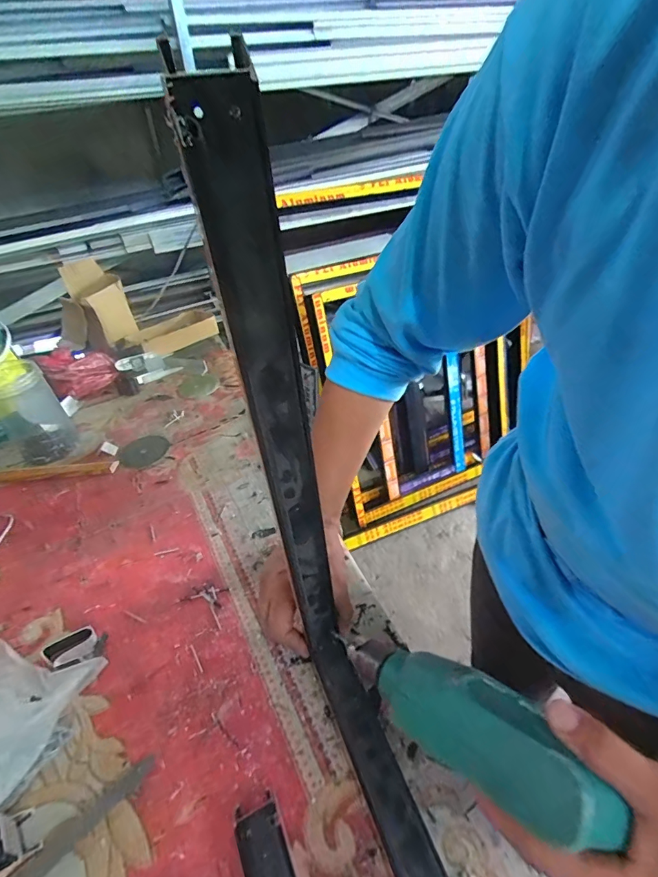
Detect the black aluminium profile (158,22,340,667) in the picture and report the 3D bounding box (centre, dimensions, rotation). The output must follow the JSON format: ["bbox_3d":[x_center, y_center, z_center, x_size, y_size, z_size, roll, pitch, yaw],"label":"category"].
[{"bbox_3d":[-0.027,0.029,0.307,0.017,0.457,0.046,26,50,33],"label":"black aluminium profile"}]

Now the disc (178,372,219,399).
[{"bbox_3d":[-0.283,-0.114,0.914,0.084,0.006,0.090,-13,41,-10],"label":"disc"}]

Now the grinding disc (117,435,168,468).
[{"bbox_3d":[-0.337,0.023,0.770,0.085,0.010,0.085,-3,40,3],"label":"grinding disc"}]

